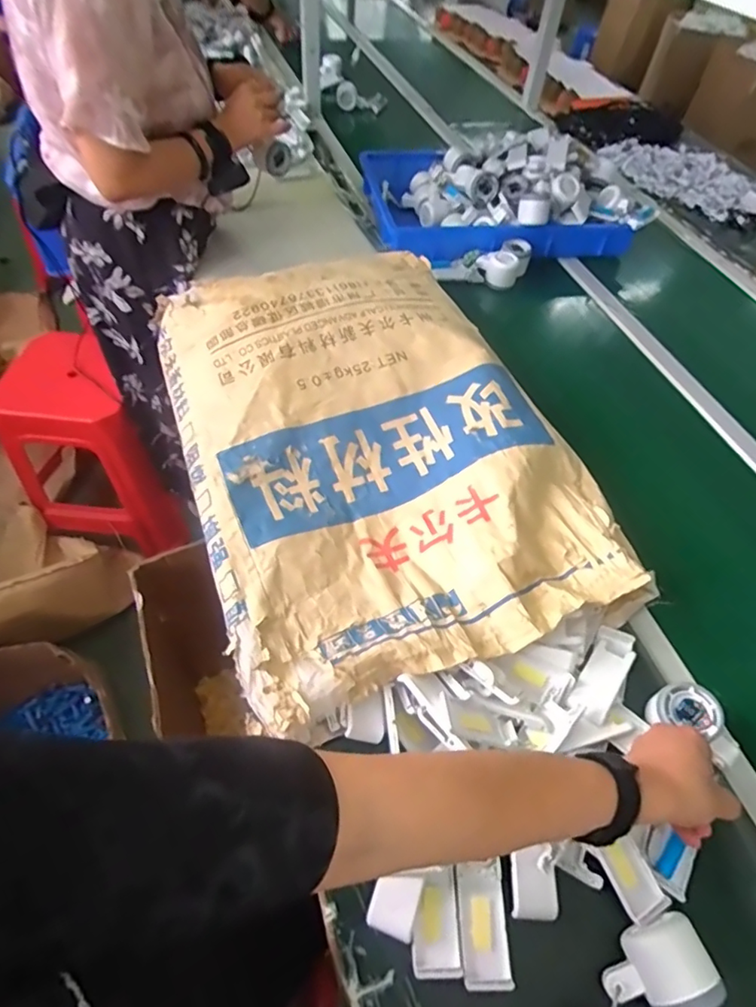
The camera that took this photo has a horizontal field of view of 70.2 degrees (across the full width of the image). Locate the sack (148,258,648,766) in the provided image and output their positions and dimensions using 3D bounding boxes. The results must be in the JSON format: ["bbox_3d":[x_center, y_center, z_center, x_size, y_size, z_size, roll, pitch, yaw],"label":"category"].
[{"bbox_3d":[-0.022,-0.108,0.705,0.445,0.094,0.679,-17,56,-18],"label":"sack"}]

